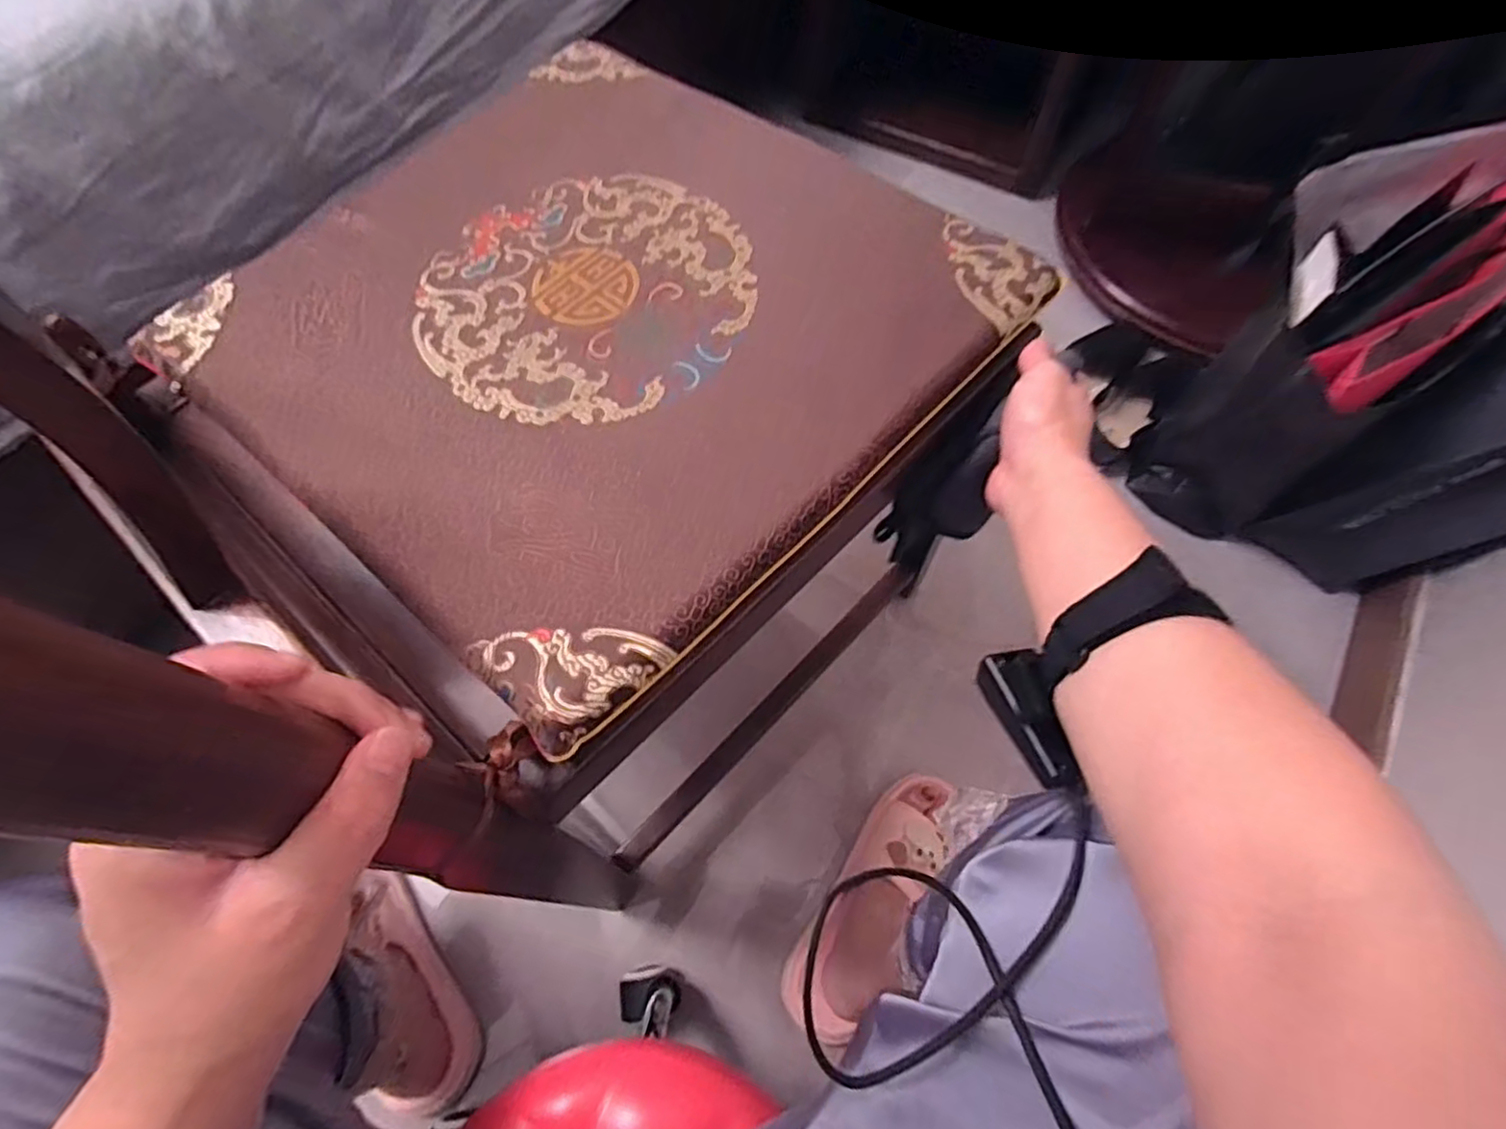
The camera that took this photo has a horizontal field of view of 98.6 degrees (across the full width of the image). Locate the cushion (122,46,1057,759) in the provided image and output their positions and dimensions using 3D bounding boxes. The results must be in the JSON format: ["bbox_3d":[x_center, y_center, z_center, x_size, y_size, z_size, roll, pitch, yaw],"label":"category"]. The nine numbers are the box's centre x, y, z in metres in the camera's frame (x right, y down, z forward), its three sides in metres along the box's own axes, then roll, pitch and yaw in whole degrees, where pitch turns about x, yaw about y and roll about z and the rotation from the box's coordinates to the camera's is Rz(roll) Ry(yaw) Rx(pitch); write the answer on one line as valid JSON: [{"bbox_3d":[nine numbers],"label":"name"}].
[{"bbox_3d":[-0.101,-0.164,0.438,0.427,0.053,0.446,42,75,17],"label":"cushion"}]

